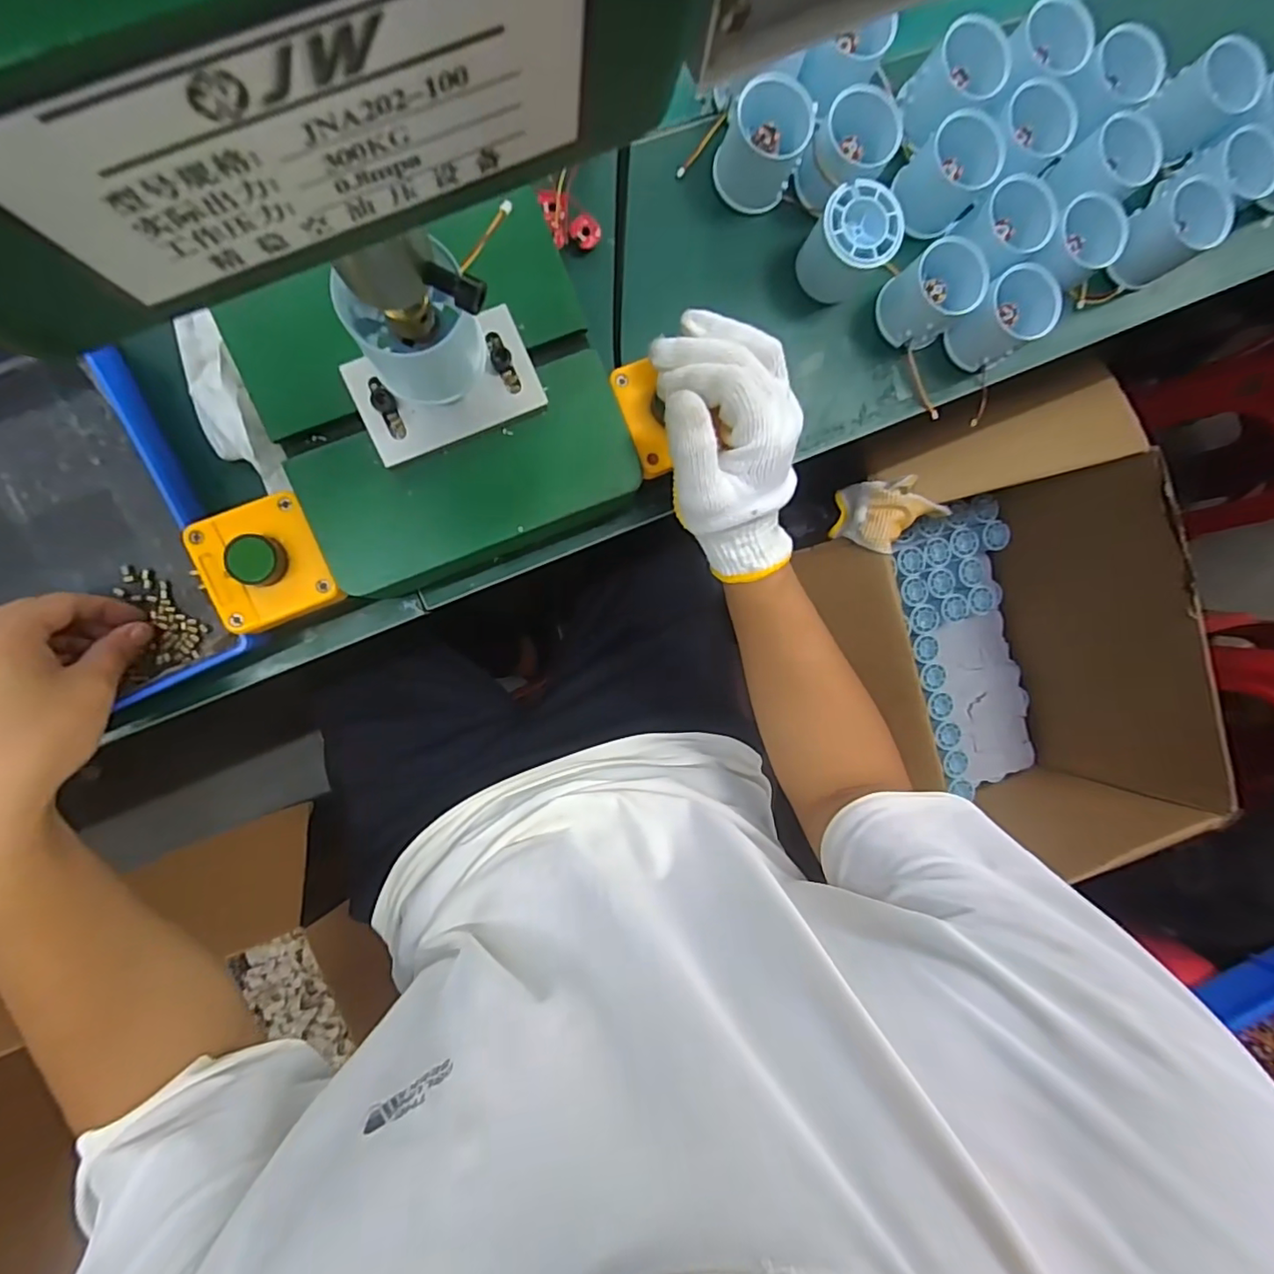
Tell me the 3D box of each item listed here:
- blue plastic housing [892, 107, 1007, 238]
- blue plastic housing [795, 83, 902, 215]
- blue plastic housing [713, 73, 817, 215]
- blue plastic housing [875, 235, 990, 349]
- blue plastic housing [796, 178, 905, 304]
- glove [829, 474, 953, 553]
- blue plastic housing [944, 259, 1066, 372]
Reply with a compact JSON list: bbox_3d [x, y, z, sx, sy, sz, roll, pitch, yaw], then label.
[{"bbox_3d":[0.220,-0.325,0.405,0.044,0.050,0.050,-20,95,-6],"label":"blue plastic housing"},{"bbox_3d":[0.143,-0.330,0.397,0.052,0.047,0.063,35,87,-8],"label":"blue plastic housing"},{"bbox_3d":[0.086,-0.334,0.391,0.051,0.050,0.050,0,92,-8],"label":"blue plastic housing"},{"bbox_3d":[0.212,-0.247,0.414,0.053,0.050,0.054,0,92,-8],"label":"blue plastic housing"},{"bbox_3d":[0.147,-0.273,0.401,0.052,0.054,0.051,0,92,-8],"label":"blue plastic housing"},{"bbox_3d":[0.349,-0.156,0.768,0.148,0.071,0.095,3,92,-8],"label":"glove"},{"bbox_3d":[0.266,-0.232,0.419,0.053,0.051,0.049,0,92,-8],"label":"blue plastic housing"}]

